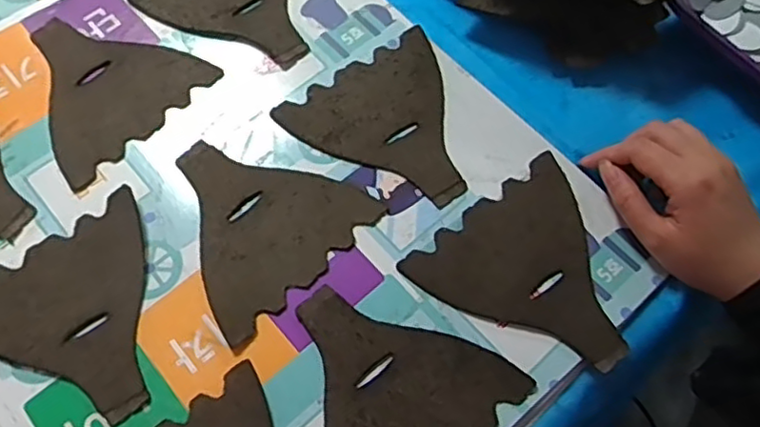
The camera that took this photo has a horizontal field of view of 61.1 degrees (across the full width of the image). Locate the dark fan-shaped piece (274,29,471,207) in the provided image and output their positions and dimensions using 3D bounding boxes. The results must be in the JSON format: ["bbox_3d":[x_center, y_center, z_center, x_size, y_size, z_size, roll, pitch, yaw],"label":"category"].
[{"bbox_3d":[0.012,-0.062,0.466,0.124,0.004,0.129,-34,71,-14],"label":"dark fan-shaped piece"}]

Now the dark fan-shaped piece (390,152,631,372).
[{"bbox_3d":[0.105,0.042,0.419,0.124,0.006,0.129,-37,72,-15],"label":"dark fan-shaped piece"}]

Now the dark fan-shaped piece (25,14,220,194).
[{"bbox_3d":[-0.209,-0.102,0.480,0.126,0.004,0.130,-42,73,-17],"label":"dark fan-shaped piece"}]

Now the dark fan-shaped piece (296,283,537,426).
[{"bbox_3d":[0.000,0.101,0.390,0.125,0.004,0.130,-39,72,-16],"label":"dark fan-shaped piece"}]

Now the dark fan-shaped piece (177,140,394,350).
[{"bbox_3d":[-0.086,0.000,0.434,0.127,0.004,0.128,42,72,16],"label":"dark fan-shaped piece"}]

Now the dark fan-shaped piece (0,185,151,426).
[{"bbox_3d":[-0.185,0.067,0.403,0.124,0.005,0.130,-34,71,-14],"label":"dark fan-shaped piece"}]

